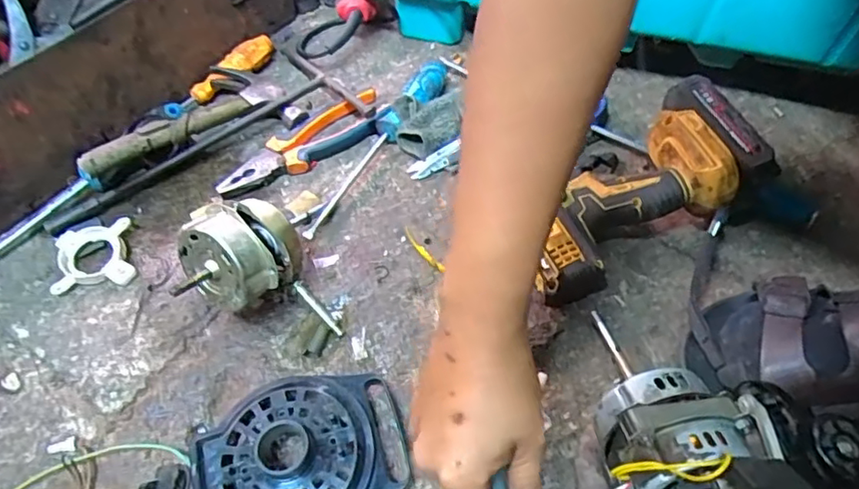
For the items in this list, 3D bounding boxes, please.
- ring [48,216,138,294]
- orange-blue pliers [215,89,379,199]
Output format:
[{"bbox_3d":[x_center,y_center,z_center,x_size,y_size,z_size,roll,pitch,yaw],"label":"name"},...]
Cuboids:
[{"bbox_3d":[-0.288,0.010,0.504,0.063,0.016,0.060,-11,57,-9],"label":"ring"},{"bbox_3d":[-0.125,-0.101,0.585,0.185,0.020,0.056,-31,62,-20],"label":"orange-blue pliers"}]

